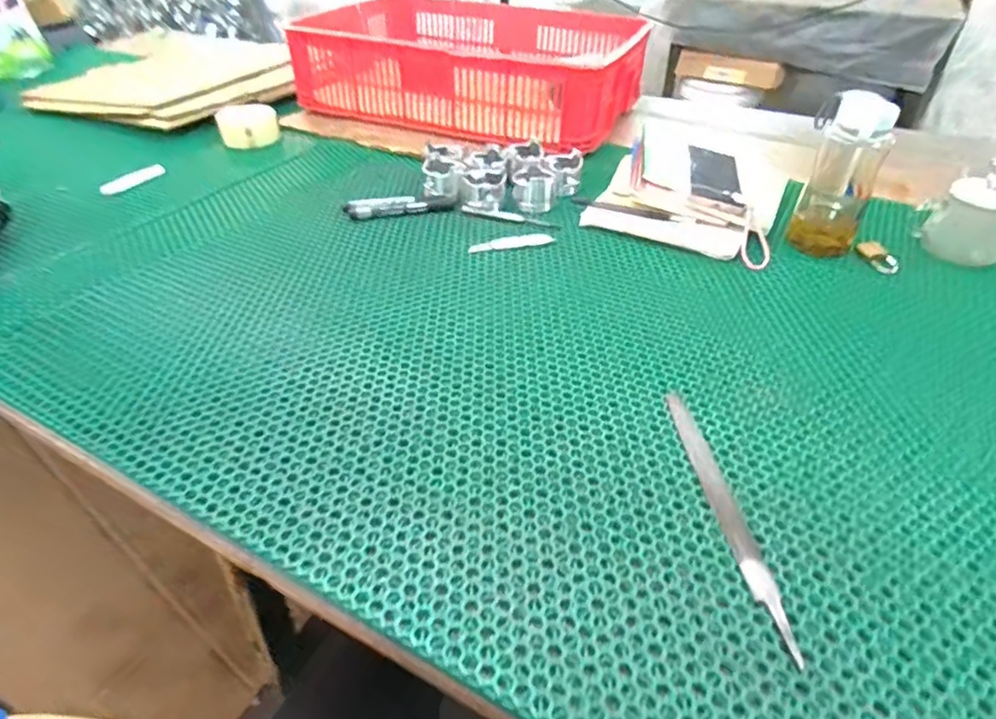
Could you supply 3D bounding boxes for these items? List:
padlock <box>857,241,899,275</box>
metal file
[{"bbox_3d":[0.483,-0.132,0.759,0.034,0.014,0.058,-2,39,-2],"label":"padlock"},{"bbox_3d":[0.173,0.109,0.460,0.020,0.004,0.240,-3,39,-4],"label":"metal file"}]

